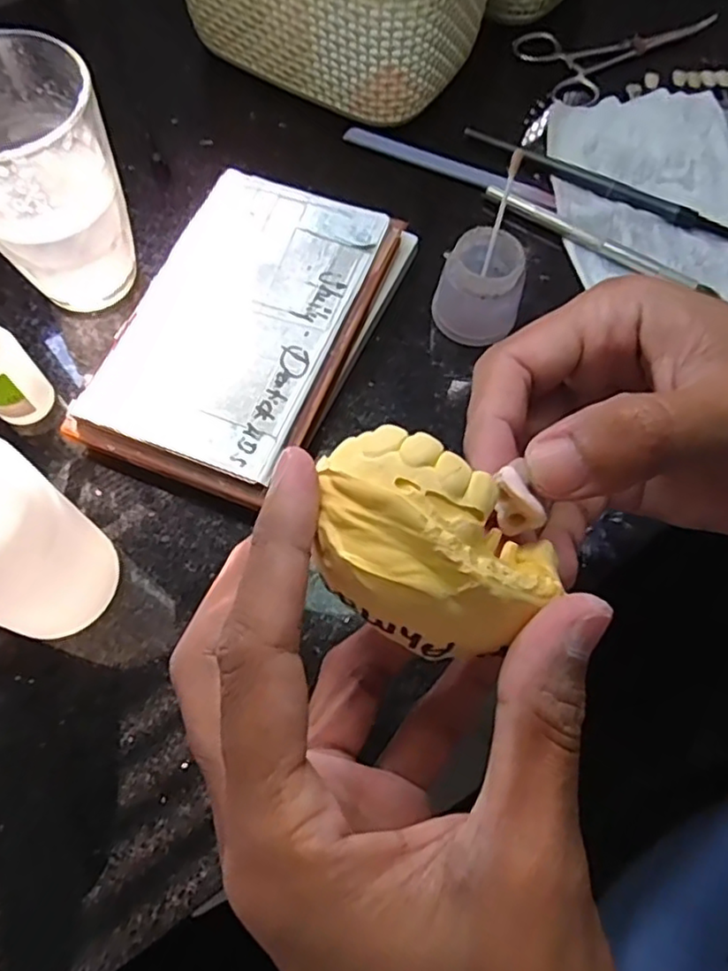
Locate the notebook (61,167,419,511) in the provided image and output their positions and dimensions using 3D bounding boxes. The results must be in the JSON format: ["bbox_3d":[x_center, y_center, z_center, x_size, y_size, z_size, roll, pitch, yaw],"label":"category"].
[{"bbox_3d":[-0.051,-0.069,0.290,0.096,0.026,0.151,20,69,8],"label":"notebook"}]

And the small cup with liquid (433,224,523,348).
[{"bbox_3d":[0.053,-0.089,0.294,0.036,0.039,0.033,0,68,0],"label":"small cup with liquid"}]

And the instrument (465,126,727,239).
[{"bbox_3d":[0.131,-0.158,0.339,0.164,0.004,0.012,28,70,11],"label":"instrument"}]

